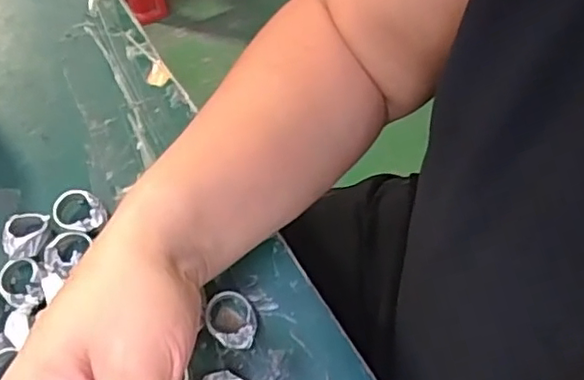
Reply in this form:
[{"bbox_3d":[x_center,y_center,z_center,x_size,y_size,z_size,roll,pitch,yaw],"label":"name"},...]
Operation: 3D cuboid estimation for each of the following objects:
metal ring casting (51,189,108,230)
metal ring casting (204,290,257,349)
[{"bbox_3d":[-0.117,0.014,0.324,0.025,0.014,0.027,-1,66,2],"label":"metal ring casting"},{"bbox_3d":[-0.030,0.066,0.296,0.030,0.014,0.024,39,73,18],"label":"metal ring casting"}]

